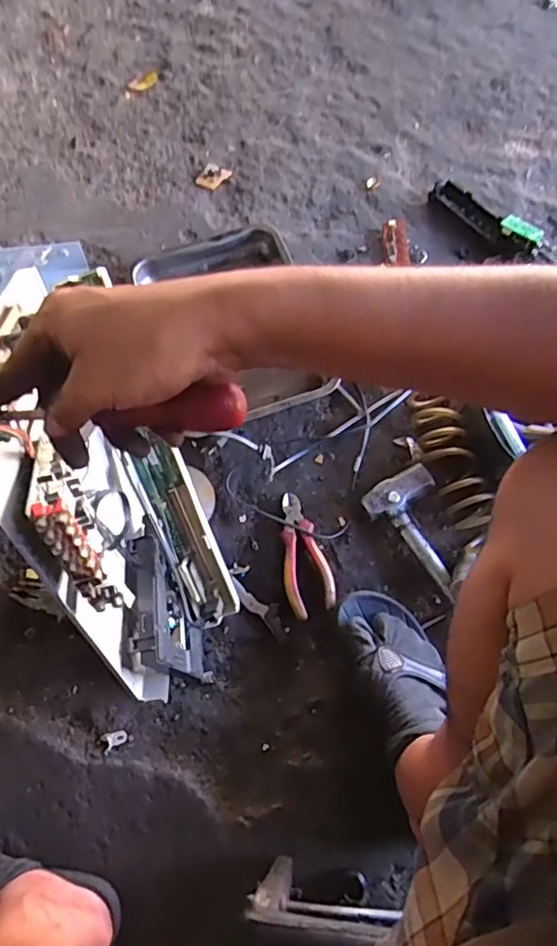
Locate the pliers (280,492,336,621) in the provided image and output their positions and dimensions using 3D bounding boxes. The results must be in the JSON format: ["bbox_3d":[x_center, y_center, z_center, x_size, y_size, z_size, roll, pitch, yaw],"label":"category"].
[{"bbox_3d":[0.030,0.109,0.781,0.063,0.026,0.174,-12,69,-7],"label":"pliers"}]

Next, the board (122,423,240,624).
[{"bbox_3d":[-0.116,0.069,0.683,0.064,0.032,0.250,-22,108,-11],"label":"board"}]

